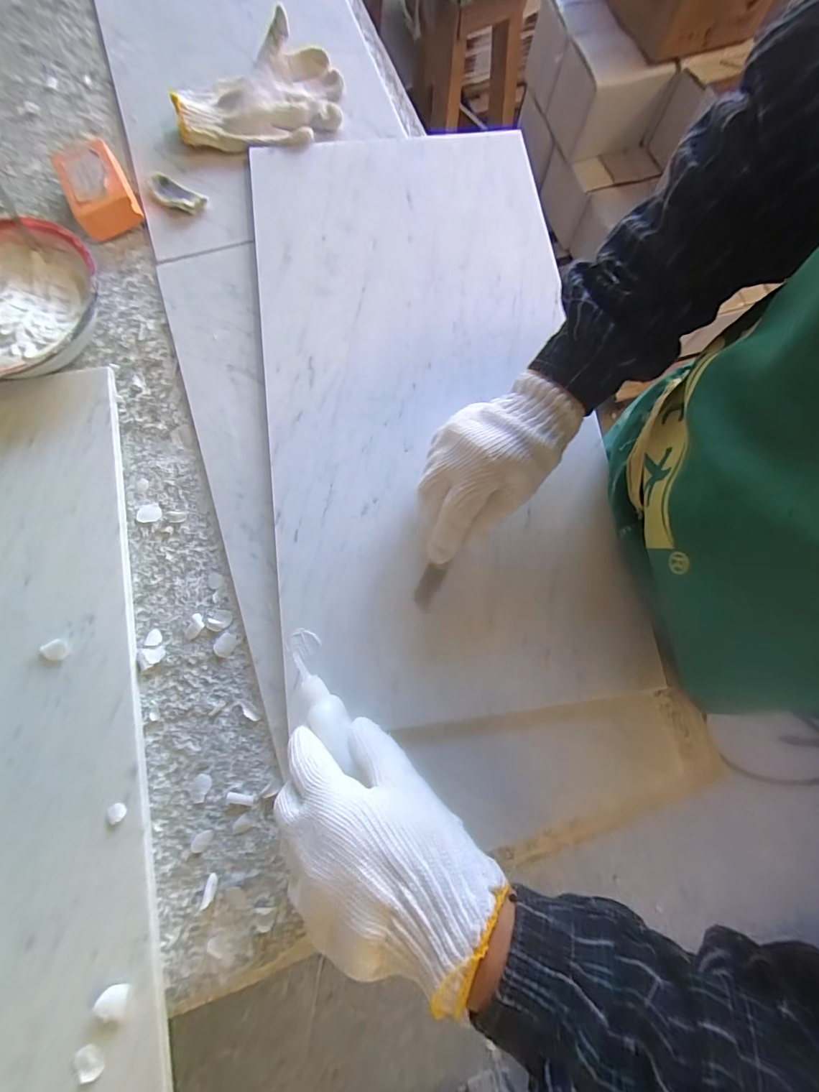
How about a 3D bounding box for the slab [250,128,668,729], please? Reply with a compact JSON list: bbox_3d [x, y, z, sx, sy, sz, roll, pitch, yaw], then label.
[{"bbox_3d":[0.016,-0.148,0.402,0.296,0.026,0.584,-9,79,-1],"label":"slab"}]

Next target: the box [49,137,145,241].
[{"bbox_3d":[-0.322,-0.369,0.446,0.059,0.034,0.086,-26,79,-5],"label":"box"}]

